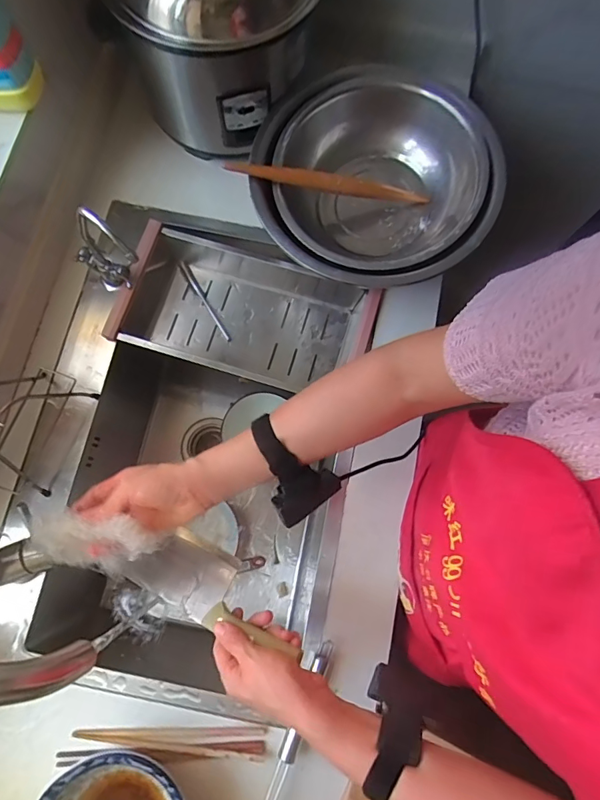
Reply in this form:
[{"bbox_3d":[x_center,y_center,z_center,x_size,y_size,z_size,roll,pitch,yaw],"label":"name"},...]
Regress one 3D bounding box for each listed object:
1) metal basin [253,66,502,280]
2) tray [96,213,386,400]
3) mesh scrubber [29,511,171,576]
[{"bbox_3d":[0.097,-0.303,0.661,0.332,0.132,0.316,0,77,-1],"label":"metal basin"},{"bbox_3d":[-0.089,-0.134,0.708,0.362,0.098,0.199,18,78,3],"label":"tray"},{"bbox_3d":[-0.202,0.148,0.457,0.124,0.061,0.059,6,77,0],"label":"mesh scrubber"}]

